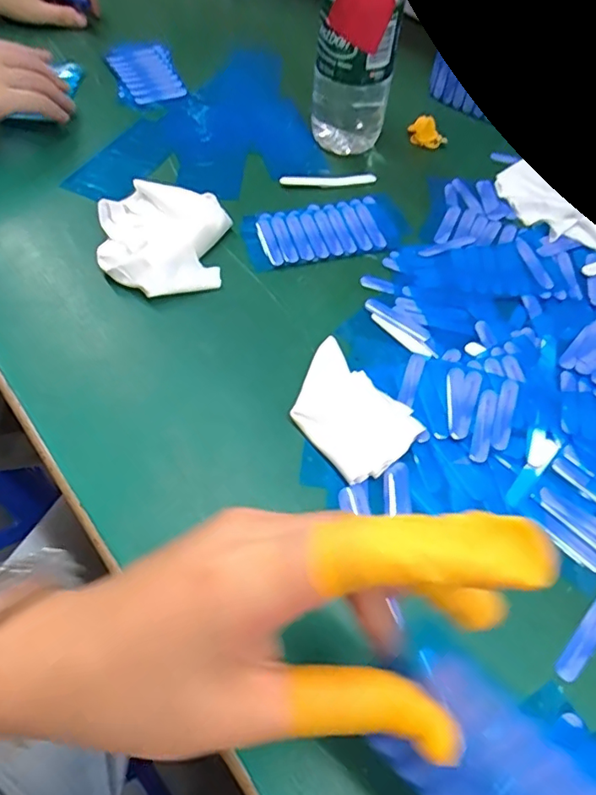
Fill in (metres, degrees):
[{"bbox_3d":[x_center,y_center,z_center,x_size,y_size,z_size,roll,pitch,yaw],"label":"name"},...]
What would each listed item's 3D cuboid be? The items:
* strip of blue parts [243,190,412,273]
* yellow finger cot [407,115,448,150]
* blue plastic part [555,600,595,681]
[{"bbox_3d":[0.024,-0.133,0.425,0.132,0.004,0.065,-16,59,-14],"label":"strip of blue parts"},{"bbox_3d":[0.120,-0.245,0.498,0.036,0.023,0.018,14,57,6],"label":"yellow finger cot"},{"bbox_3d":[0.143,0.118,0.267,0.011,0.004,0.050,40,63,21],"label":"blue plastic part"}]

